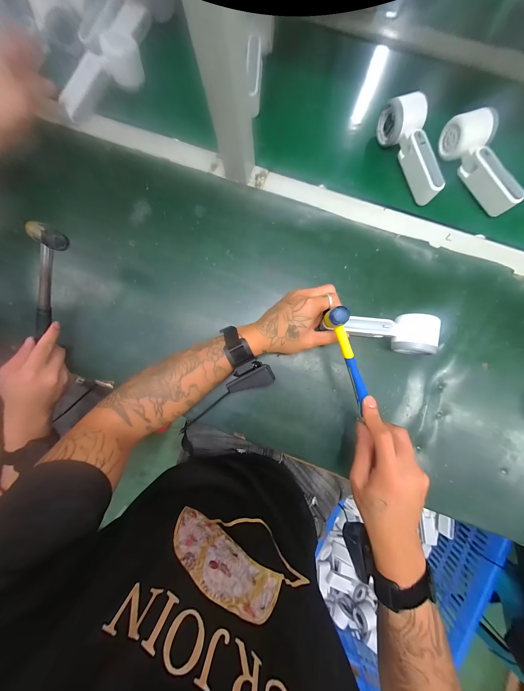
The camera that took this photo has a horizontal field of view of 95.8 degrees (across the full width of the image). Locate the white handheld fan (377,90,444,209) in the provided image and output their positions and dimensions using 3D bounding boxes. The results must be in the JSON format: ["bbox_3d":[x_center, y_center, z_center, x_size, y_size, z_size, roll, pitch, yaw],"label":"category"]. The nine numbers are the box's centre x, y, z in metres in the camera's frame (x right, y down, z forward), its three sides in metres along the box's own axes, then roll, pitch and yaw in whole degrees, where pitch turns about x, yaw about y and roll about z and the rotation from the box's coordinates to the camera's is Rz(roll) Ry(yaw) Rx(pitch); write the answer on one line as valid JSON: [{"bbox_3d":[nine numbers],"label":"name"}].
[{"bbox_3d":[0.240,-0.311,0.378,0.058,0.041,0.160,-12,87,2],"label":"white handheld fan"}]

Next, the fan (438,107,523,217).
[{"bbox_3d":[0.349,-0.287,0.372,0.049,0.044,0.162,-27,87,1],"label":"fan"}]

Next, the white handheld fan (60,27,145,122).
[{"bbox_3d":[-0.264,-0.440,0.392,0.042,0.057,0.156,43,90,3],"label":"white handheld fan"}]

